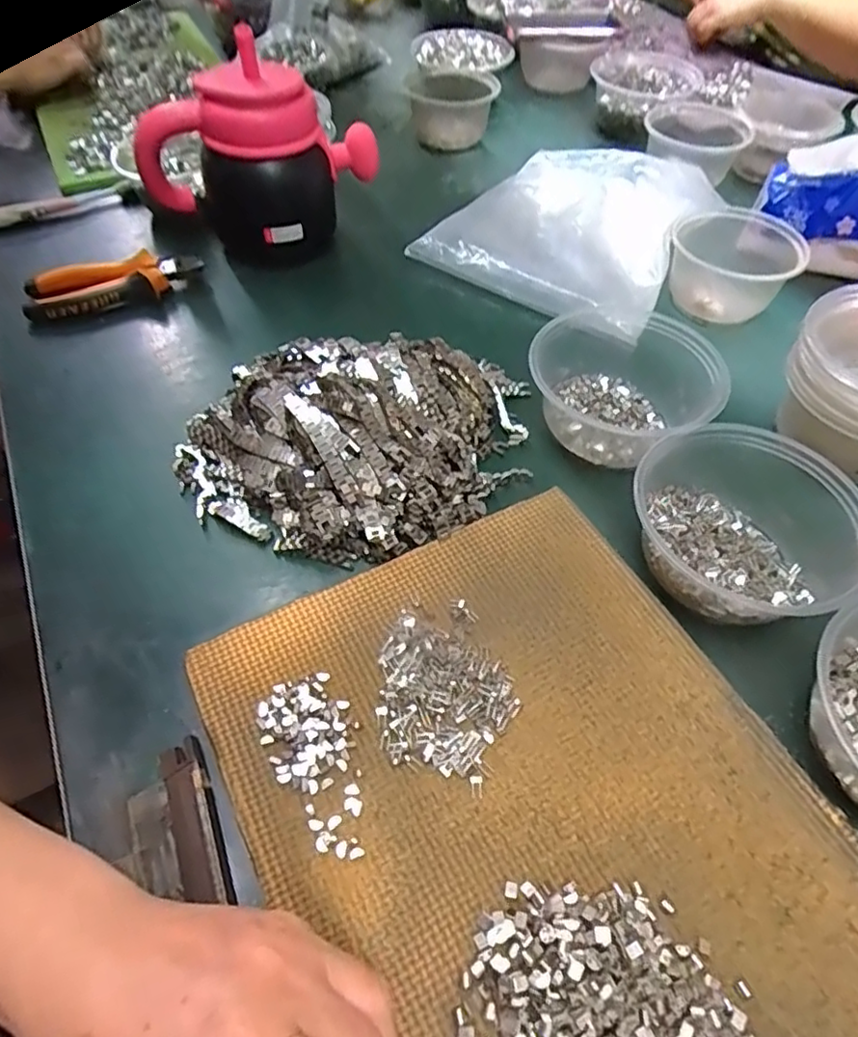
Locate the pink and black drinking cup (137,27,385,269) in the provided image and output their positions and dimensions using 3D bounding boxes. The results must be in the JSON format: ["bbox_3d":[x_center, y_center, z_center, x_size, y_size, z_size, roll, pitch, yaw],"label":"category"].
[{"bbox_3d":[-0.160,-0.338,0.581,0.204,0.154,0.133,-21,57,-14],"label":"pink and black drinking cup"}]

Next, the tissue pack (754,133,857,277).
[{"bbox_3d":[0.390,-0.300,0.589,0.145,0.102,0.057,27,59,18],"label":"tissue pack"}]

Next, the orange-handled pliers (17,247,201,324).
[{"bbox_3d":[-0.281,-0.208,0.559,0.152,0.031,0.053,-15,56,-10],"label":"orange-handled pliers"}]

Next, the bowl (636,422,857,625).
[{"bbox_3d":[0.192,0.002,0.387,0.125,0.060,0.125,0,55,0],"label":"bowl"}]

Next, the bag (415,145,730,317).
[{"bbox_3d":[0.146,-0.301,0.609,0.217,0.037,0.254,28,59,19],"label":"bag"}]

